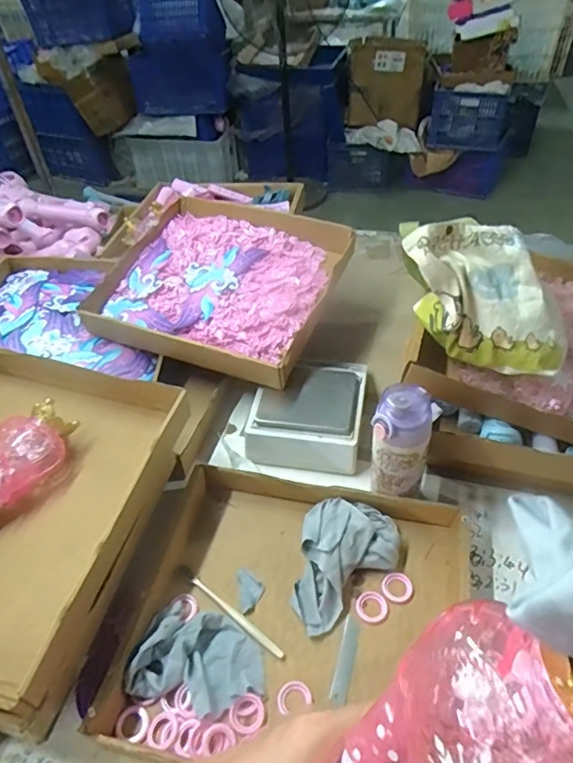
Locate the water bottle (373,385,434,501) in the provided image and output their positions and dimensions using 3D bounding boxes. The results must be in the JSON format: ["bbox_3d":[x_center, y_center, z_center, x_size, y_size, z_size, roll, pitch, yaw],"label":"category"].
[{"bbox_3d":[0.147,0.081,0.662,0.075,0.170,0.075,11,48,15],"label":"water bottle"}]

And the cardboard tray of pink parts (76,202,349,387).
[{"bbox_3d":[-0.109,-0.201,0.971,0.393,0.079,0.392,16,49,19],"label":"cardboard tray of pink parts"}]

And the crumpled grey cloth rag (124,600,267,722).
[{"bbox_3d":[-0.097,0.319,0.593,0.145,0.043,0.108,11,48,15],"label":"crumpled grey cloth rag"}]

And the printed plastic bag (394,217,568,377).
[{"bbox_3d":[0.267,-0.128,0.691,0.228,0.154,0.150,16,49,19],"label":"printed plastic bag"}]

